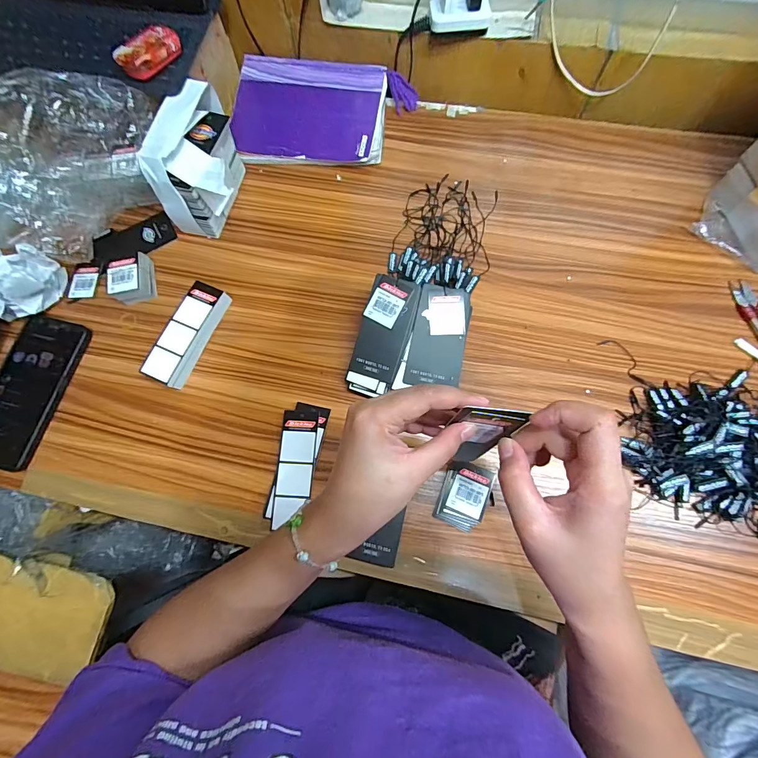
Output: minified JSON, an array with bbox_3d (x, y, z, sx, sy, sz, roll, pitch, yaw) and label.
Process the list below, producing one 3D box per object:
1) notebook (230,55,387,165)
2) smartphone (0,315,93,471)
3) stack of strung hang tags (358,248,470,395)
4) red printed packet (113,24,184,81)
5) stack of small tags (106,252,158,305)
[{"bbox_3d":[-0.094,-0.363,0.510,0.200,0.030,0.157,3,74,3],"label":"notebook"},{"bbox_3d":[-0.396,0.011,0.421,0.083,0.013,0.168,13,75,6],"label":"smartphone"},{"bbox_3d":[0.061,-0.040,0.402,0.065,0.044,0.112,12,75,6],"label":"stack of strung hang tags"},{"bbox_3d":[-0.246,-0.350,0.404,0.034,0.022,0.069,38,79,12],"label":"red printed packet"},{"bbox_3d":[-0.294,-0.118,0.445,0.042,0.033,0.049,-13,74,-2],"label":"stack of small tags"}]

